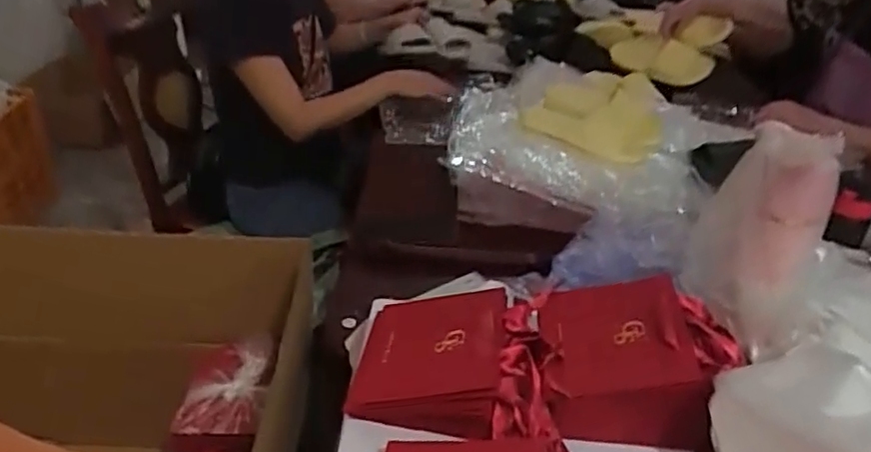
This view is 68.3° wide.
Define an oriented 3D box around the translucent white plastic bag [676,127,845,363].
[{"bbox_3d":[0.319,0.012,0.630,0.118,0.221,0.048,24,38,27],"label":"translucent white plastic bag"}]

